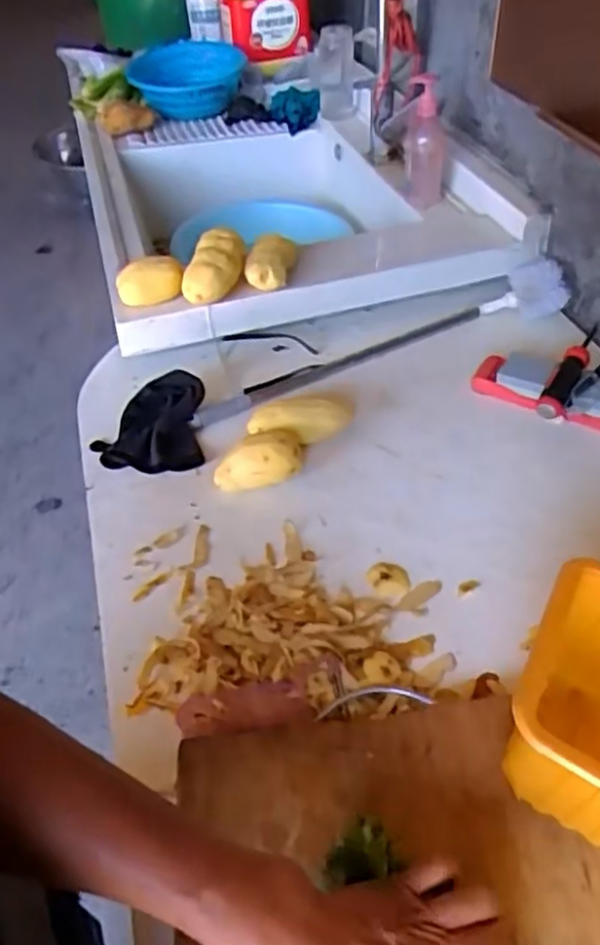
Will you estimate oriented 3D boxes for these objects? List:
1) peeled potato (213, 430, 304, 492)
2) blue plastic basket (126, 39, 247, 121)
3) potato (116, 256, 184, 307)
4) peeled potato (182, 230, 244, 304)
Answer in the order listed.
[{"bbox_3d":[-0.045,-0.015,0.806,0.097,0.050,0.067,2,45,7],"label":"peeled potato"},{"bbox_3d":[-0.260,-0.912,1.624,0.269,0.077,0.320,-3,44,3],"label":"blue plastic basket"},{"bbox_3d":[-0.200,-0.255,0.943,0.089,0.045,0.050,-14,45,-8],"label":"potato"},{"bbox_3d":[-0.113,-0.271,0.955,0.065,0.056,0.111,14,69,2],"label":"peeled potato"}]

